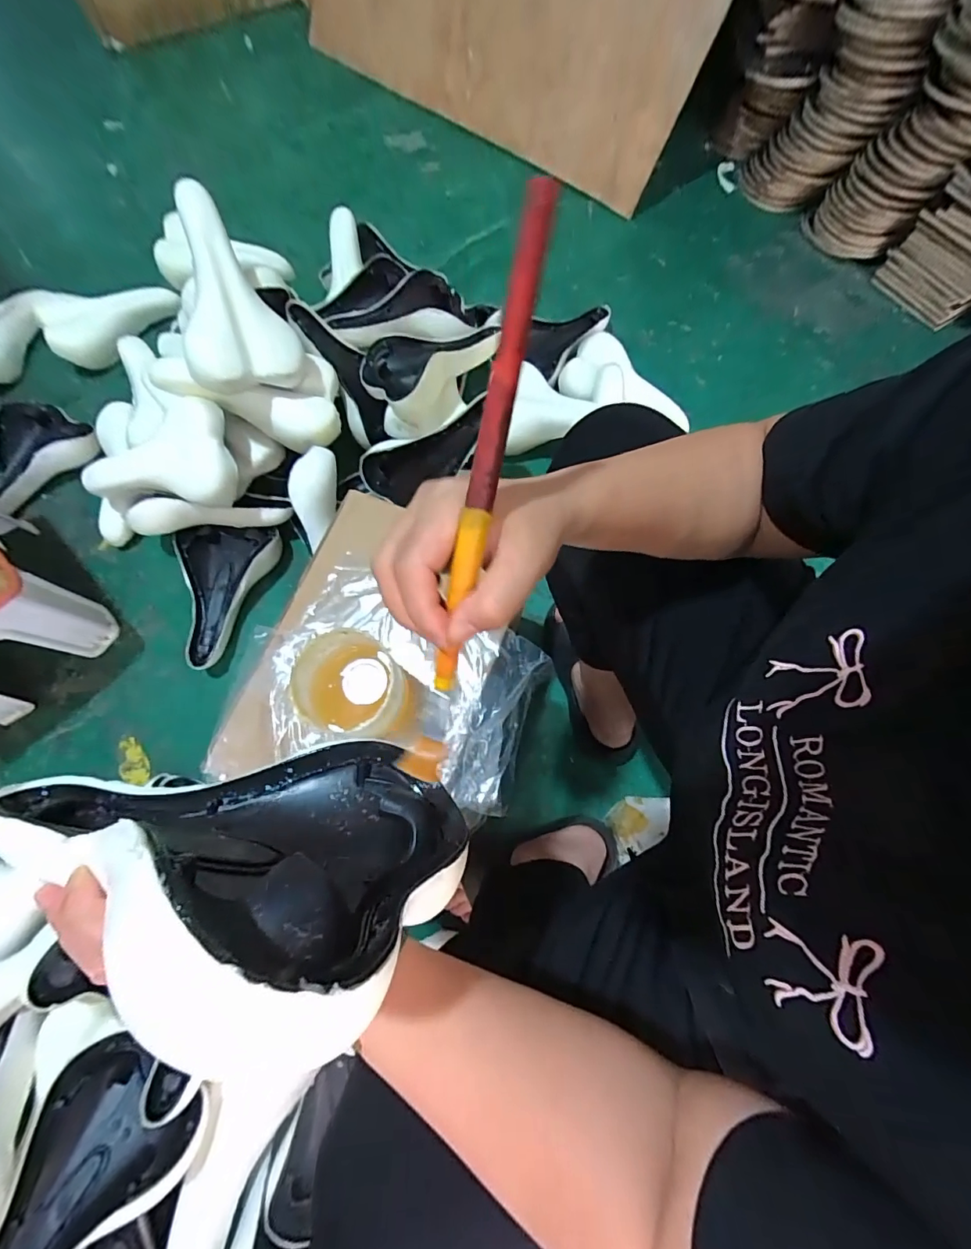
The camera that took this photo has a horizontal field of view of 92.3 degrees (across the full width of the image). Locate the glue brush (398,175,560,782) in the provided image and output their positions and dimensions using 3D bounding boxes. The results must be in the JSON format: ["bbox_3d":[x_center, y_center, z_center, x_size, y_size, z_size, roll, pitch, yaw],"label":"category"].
[{"bbox_3d":[-0.009,-0.034,0.224,0.020,0.017,0.277,16,116,5],"label":"glue brush"}]

